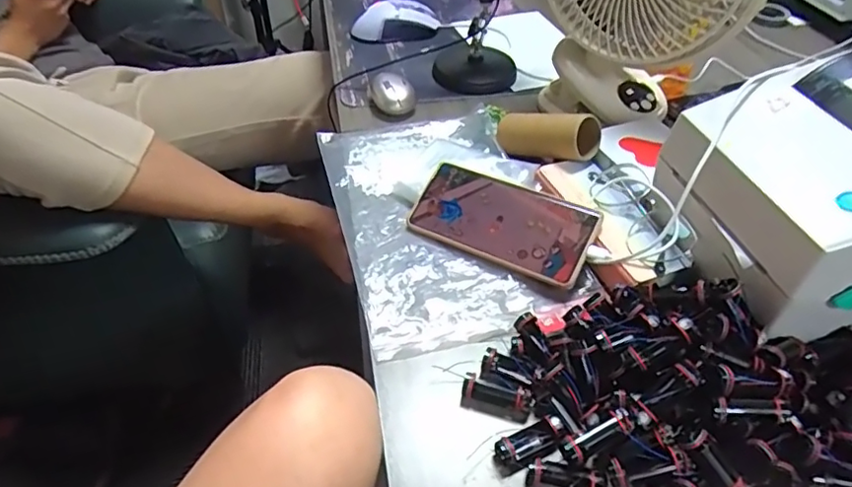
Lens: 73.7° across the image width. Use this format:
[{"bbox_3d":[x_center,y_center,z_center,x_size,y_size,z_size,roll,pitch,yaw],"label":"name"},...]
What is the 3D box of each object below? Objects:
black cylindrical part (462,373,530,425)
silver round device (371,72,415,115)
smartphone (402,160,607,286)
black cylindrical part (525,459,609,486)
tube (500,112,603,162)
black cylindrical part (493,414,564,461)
[{"bbox_3d":[0.050,0.109,0.400,0.048,0.019,0.020,12,47,10],"label":"black cylindrical part"},{"bbox_3d":[-0.040,-0.182,0.682,0.046,0.033,0.061,-9,47,-10],"label":"silver round device"},{"bbox_3d":[0.066,-0.021,0.505,0.165,0.008,0.075,22,76,24],"label":"smartphone"},{"bbox_3d":[0.089,0.150,0.359,0.049,0.018,0.018,4,46,3],"label":"black cylindrical part"},{"bbox_3d":[0.116,-0.112,0.566,0.105,0.048,0.039,11,44,32],"label":"tube"},{"bbox_3d":[0.068,0.131,0.380,0.048,0.016,0.015,-21,50,-21],"label":"black cylindrical part"}]

